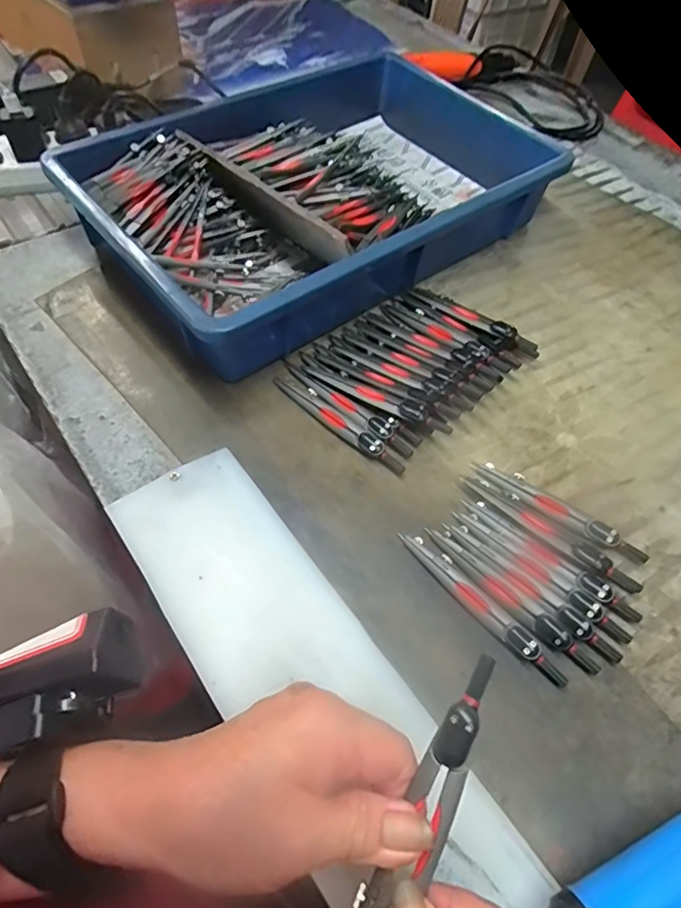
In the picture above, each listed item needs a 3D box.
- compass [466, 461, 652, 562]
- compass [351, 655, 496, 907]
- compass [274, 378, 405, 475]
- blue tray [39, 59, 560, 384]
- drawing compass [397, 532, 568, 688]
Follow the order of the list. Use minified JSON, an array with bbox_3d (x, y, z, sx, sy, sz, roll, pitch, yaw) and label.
[{"bbox_3d":[0.156,0.040,0.382,0.129,0.013,0.021,32,60,16],"label":"compass"},{"bbox_3d":[0.031,0.141,0.199,0.020,0.006,0.129,27,78,13],"label":"compass"},{"bbox_3d":[-0.003,-0.026,0.412,0.127,0.014,0.015,39,62,20],"label":"compass"},{"bbox_3d":[-0.012,-0.272,0.536,0.459,0.078,0.296,-34,65,-23],"label":"blue tray"},{"bbox_3d":[0.088,0.096,0.339,0.015,0.012,0.129,-34,65,-23],"label":"drawing compass"}]

